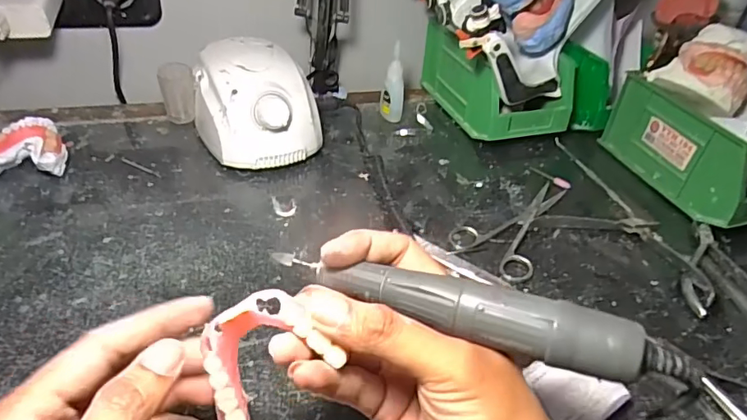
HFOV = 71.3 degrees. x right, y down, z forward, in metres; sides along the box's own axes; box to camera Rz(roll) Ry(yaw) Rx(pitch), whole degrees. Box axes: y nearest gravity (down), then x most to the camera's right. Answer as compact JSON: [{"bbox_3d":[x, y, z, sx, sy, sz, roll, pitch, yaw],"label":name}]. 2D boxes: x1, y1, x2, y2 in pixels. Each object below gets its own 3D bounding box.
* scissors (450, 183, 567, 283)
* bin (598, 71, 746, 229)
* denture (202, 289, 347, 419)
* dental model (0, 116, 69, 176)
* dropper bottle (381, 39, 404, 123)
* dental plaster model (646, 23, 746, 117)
[{"bbox_3d":[0.129,0.011,0.457,0.071,0.007,0.135,32,46,28],"label":"scissors"},{"bbox_3d":[0.330,-0.064,0.514,0.094,0.082,0.170,-8,41,-17],"label":"bin"},{"bbox_3d":[-0.052,0.062,0.223,0.056,0.044,0.018,-43,13,-3],"label":"denture"},{"bbox_3d":[-0.302,-0.052,0.454,0.062,0.036,0.050,-3,40,-11],"label":"dental model"},{"bbox_3d":[0.022,-0.136,0.564,0.023,0.081,0.020,2,39,-5],"label":"dropper bottle"},{"bbox_3d":[0.310,-0.129,0.488,0.062,0.069,0.081,-28,50,-35],"label":"dental plaster model"}]

